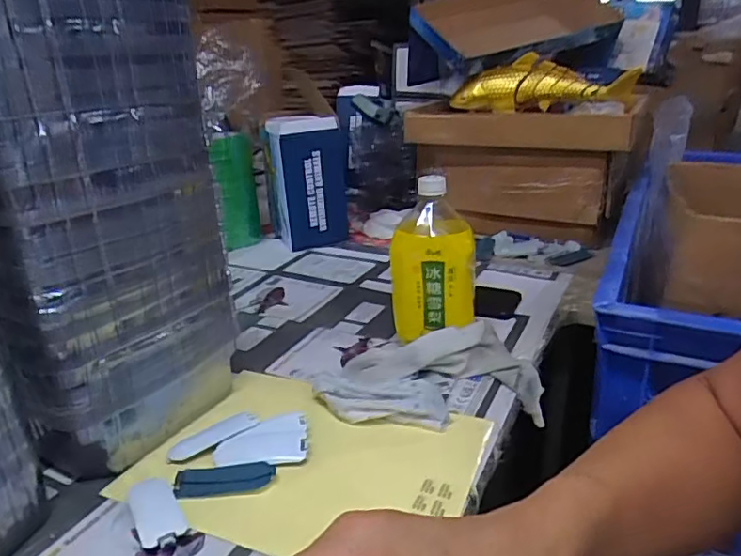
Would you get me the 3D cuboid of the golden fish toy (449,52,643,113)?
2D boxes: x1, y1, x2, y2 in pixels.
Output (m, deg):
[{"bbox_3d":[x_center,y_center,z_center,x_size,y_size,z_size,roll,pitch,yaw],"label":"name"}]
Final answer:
[{"bbox_3d":[0.297,-0.333,0.980,0.307,0.075,0.052,2,23,10],"label":"golden fish toy"}]

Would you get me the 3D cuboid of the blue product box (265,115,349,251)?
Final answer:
[{"bbox_3d":[-0.108,-0.166,1.001,0.122,0.229,0.080,-11,24,-20],"label":"blue product box"}]

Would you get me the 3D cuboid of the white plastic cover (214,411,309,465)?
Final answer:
[{"bbox_3d":[-0.100,0.149,0.525,0.082,0.013,0.061,-4,23,-5],"label":"white plastic cover"}]

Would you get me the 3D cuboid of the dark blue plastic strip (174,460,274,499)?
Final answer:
[{"bbox_3d":[-0.124,0.170,0.487,0.081,0.004,0.033,-5,23,-6],"label":"dark blue plastic strip"}]

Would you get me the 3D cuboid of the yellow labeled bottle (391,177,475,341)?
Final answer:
[{"bbox_3d":[0.071,-0.013,0.671,0.093,0.195,0.094,-2,23,1],"label":"yellow labeled bottle"}]

